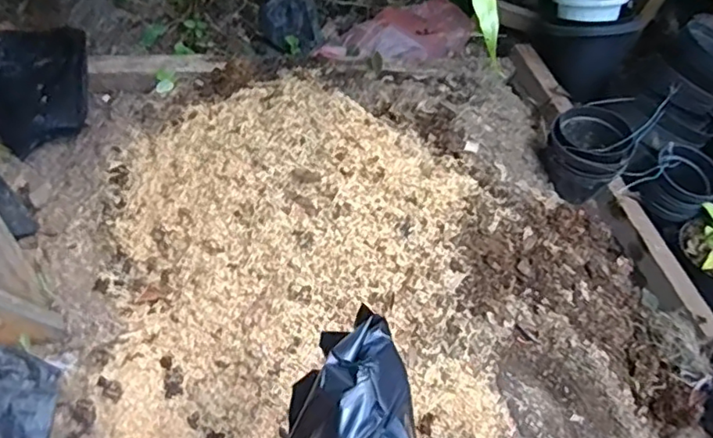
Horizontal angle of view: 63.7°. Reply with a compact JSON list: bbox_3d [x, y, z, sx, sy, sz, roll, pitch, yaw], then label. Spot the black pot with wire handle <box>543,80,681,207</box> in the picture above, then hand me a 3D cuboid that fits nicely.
[{"bbox_3d":[0.424,-0.137,1.036,0.143,0.204,0.146,35,57,21],"label":"black pot with wire handle"}]

